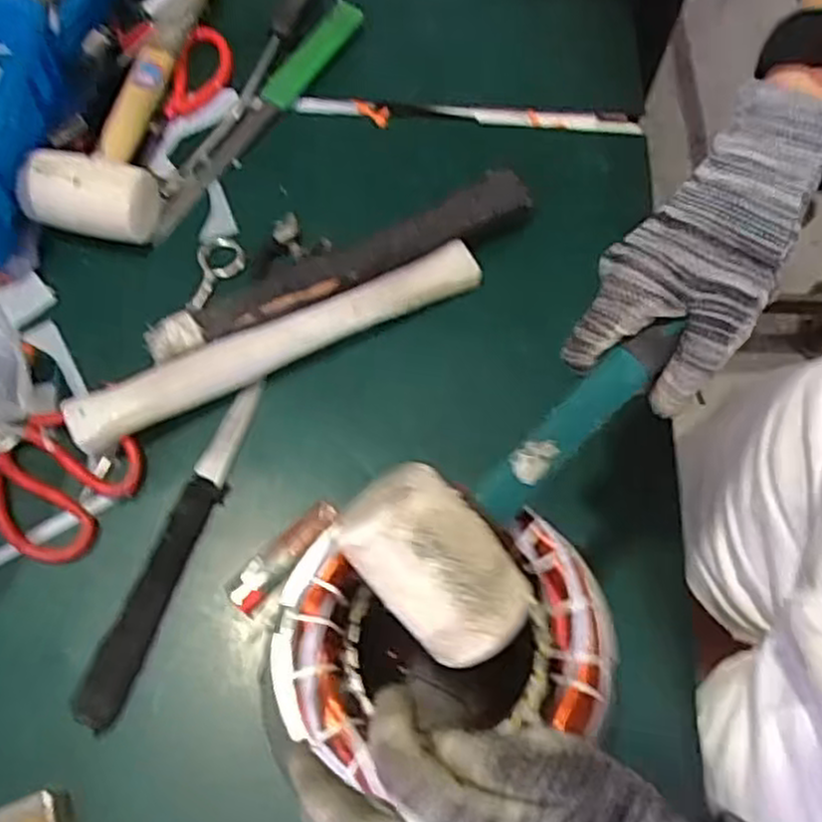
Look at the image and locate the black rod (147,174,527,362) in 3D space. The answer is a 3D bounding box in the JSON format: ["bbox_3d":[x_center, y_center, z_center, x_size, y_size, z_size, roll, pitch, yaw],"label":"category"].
[{"bbox_3d":[-0.047,-0.109,0.556,0.292,0.034,0.046,-25,69,-12],"label":"black rod"}]

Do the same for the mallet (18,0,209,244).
[{"bbox_3d":[-0.204,-0.292,0.623,0.092,0.053,0.344,12,66,3],"label":"mallet"}]

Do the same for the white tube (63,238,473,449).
[{"bbox_3d":[-0.086,-0.050,0.531,0.297,0.036,0.034,-25,69,-12],"label":"white tube"}]

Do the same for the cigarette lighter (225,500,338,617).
[{"bbox_3d":[-0.082,0.092,0.490,0.084,0.013,0.025,-42,74,-18],"label":"cigarette lighter"}]

